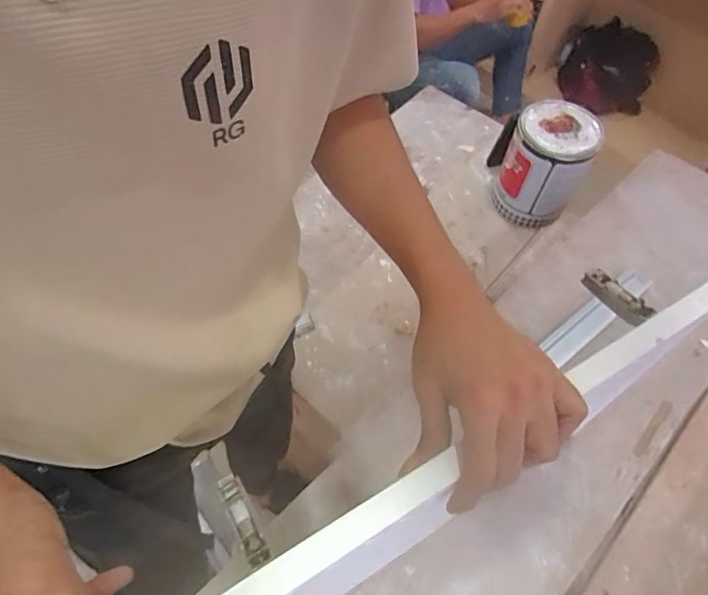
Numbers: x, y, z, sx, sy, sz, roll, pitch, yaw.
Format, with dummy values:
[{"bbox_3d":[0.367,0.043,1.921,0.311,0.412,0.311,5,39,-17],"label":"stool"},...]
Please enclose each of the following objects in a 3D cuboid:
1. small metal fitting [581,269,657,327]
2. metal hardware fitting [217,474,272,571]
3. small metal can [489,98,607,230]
[{"bbox_3d":[0.238,-0.001,0.446,0.017,0.018,0.068,-25,50,-17],"label":"small metal fitting"},{"bbox_3d":[-0.077,0.151,0.334,0.014,0.011,0.064,-26,64,-17],"label":"metal hardware fitting"},{"bbox_3d":[0.379,-0.281,1.041,0.178,0.231,0.173,2,60,-3],"label":"small metal can"}]

